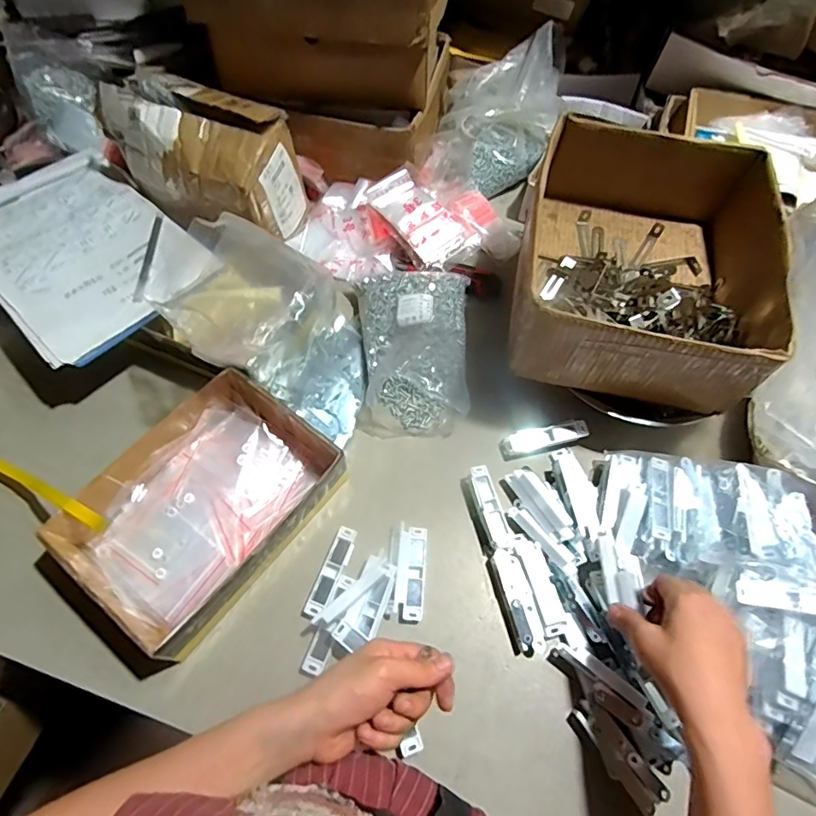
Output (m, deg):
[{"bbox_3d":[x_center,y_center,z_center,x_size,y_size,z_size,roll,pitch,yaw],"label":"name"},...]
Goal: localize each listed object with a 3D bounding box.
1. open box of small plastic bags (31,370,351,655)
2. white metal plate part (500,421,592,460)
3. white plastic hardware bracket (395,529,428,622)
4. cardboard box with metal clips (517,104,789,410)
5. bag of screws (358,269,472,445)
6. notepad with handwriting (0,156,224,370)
[{"bbox_3d":[-0.210,0.099,0.539,0.180,0.064,0.245,33,66,15],"label":"open box of small plastic bags"},{"bbox_3d":[0.164,0.038,0.620,0.105,0.010,0.029,-16,63,4],"label":"white metal plate part"},{"bbox_3d":[0.004,0.175,0.543,0.029,0.011,0.093,4,62,0],"label":"white plastic hardware bracket"},{"bbox_3d":[0.267,-0.167,0.585,0.243,0.118,0.297,12,62,5],"label":"cardboard box with metal clips"},{"bbox_3d":[0.008,-0.083,0.647,0.138,0.086,0.223,1,62,-1],"label":"bag of screws"},{"bbox_3d":[-0.418,-0.201,0.639,0.301,0.016,0.214,38,67,17],"label":"notepad with handwriting"}]

